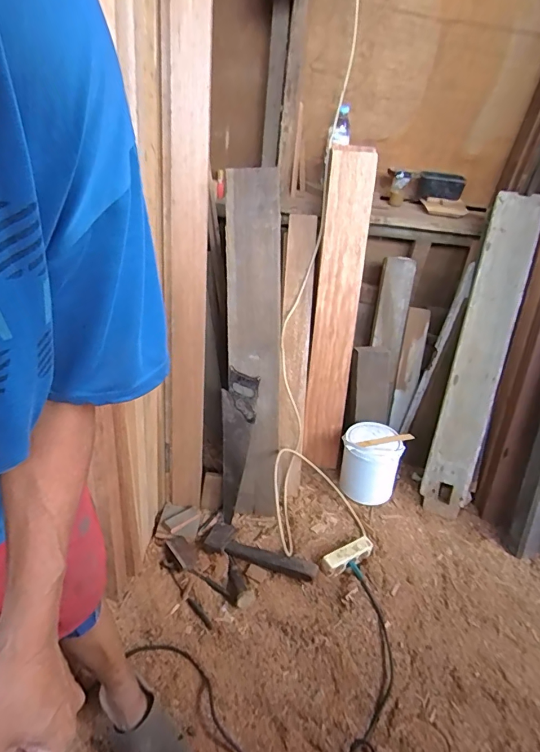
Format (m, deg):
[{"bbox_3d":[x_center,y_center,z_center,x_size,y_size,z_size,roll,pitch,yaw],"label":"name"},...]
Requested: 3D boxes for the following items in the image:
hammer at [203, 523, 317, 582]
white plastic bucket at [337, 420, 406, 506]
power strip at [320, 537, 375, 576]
[{"bbox_3d":[-0.032,0.486,1.162,0.328,0.048,0.104,21,40,18],"label":"hammer"},{"bbox_3d":[0.323,0.276,1.361,0.197,0.217,0.207,22,40,18],"label":"white plastic bucket"},{"bbox_3d":[0.221,0.500,1.174,0.174,0.047,0.054,-17,44,-28],"label":"power strip"}]

